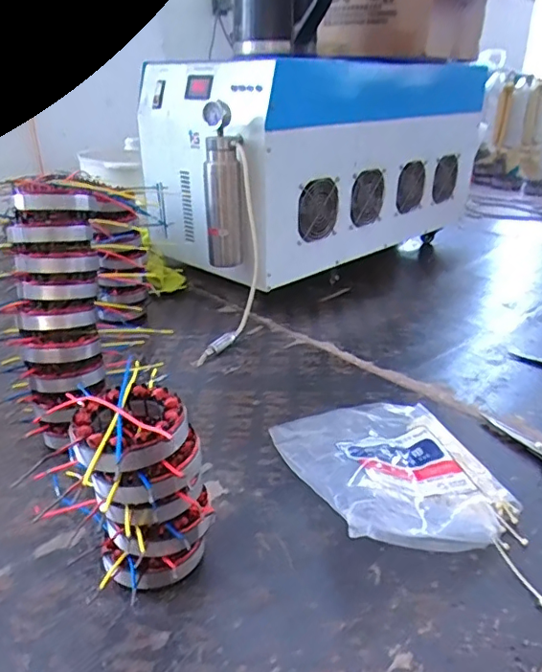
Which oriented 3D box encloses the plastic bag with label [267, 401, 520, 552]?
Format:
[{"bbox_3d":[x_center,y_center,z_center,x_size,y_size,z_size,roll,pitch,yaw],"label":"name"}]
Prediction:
[{"bbox_3d":[0.129,0.128,0.582,0.195,0.060,0.248,-6,27,-15],"label":"plastic bag with label"}]

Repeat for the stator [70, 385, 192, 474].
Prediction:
[{"bbox_3d":[-0.106,0.072,0.417,0.095,0.030,0.087,1,25,0],"label":"stator"}]

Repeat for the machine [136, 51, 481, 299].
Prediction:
[{"bbox_3d":[0.141,-0.408,1.235,0.843,0.362,0.373,-21,33,-38],"label":"machine"}]

